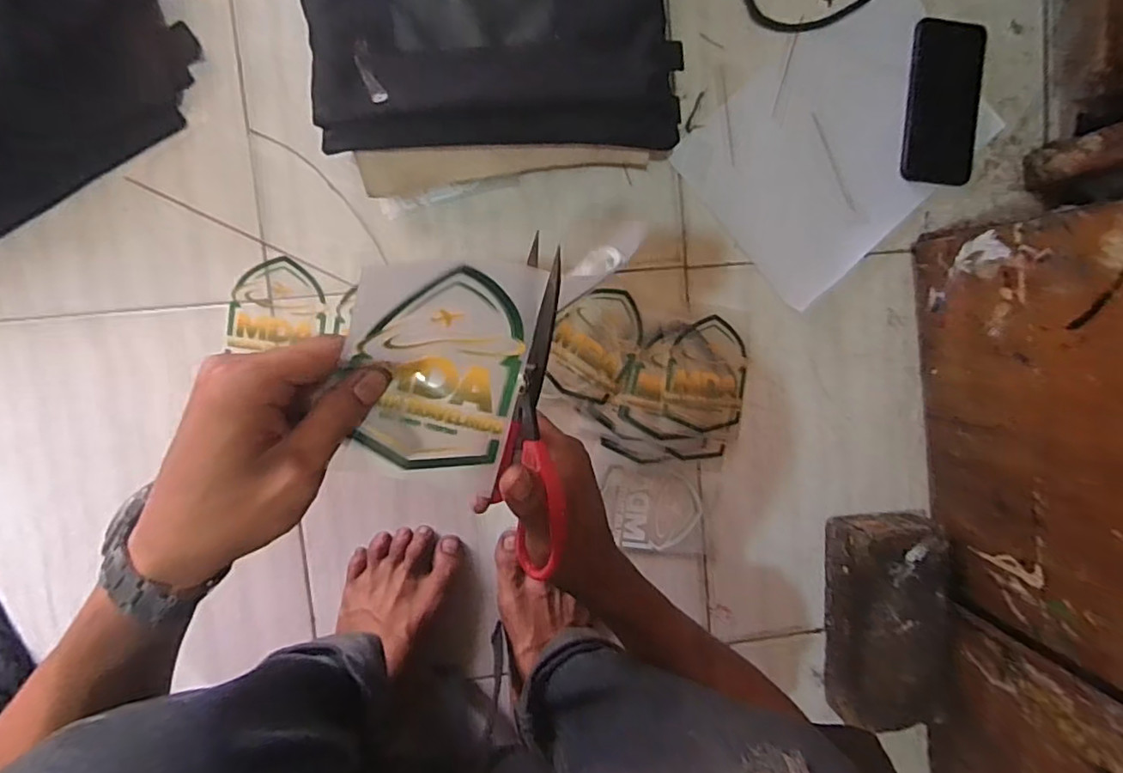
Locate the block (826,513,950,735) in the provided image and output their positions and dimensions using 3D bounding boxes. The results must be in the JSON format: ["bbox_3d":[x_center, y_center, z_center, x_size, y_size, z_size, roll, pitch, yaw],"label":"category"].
[{"bbox_3d":[0.327,0.231,0.600,0.110,0.082,0.205,-2,96,-6],"label":"block"}]

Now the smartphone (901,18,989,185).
[{"bbox_3d":[0.381,-0.279,0.579,0.074,0.013,0.148,4,95,-6],"label":"smartphone"}]

